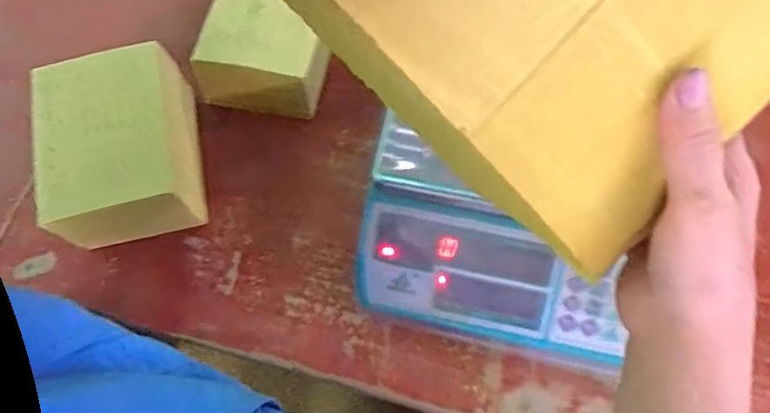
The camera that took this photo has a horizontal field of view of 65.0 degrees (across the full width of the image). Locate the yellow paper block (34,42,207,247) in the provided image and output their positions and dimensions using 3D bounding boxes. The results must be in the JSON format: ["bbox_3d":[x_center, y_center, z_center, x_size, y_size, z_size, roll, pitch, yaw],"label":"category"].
[{"bbox_3d":[-0.245,-0.049,0.574,0.124,0.103,0.173,-11,67,-4],"label":"yellow paper block"}]

